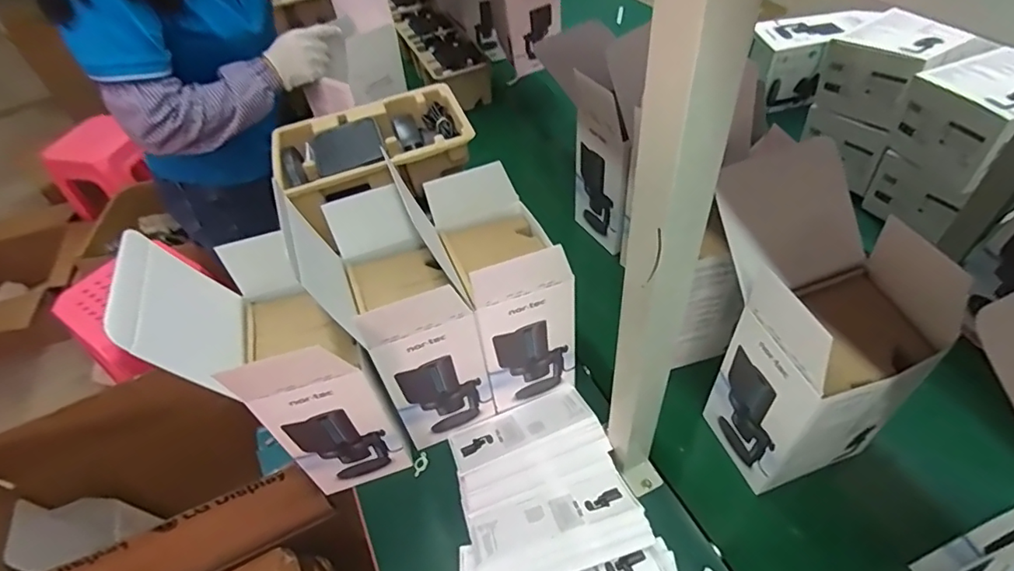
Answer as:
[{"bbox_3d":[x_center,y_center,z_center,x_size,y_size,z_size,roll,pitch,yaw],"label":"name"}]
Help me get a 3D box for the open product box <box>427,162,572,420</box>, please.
[{"bbox_3d":[0.001,0.010,0.663,0.118,0.277,0.171,-18,48,-9],"label":"open product box"}]

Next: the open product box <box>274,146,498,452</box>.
[{"bbox_3d":[-0.124,0.046,0.641,0.140,0.295,0.191,-23,49,-14],"label":"open product box"}]

